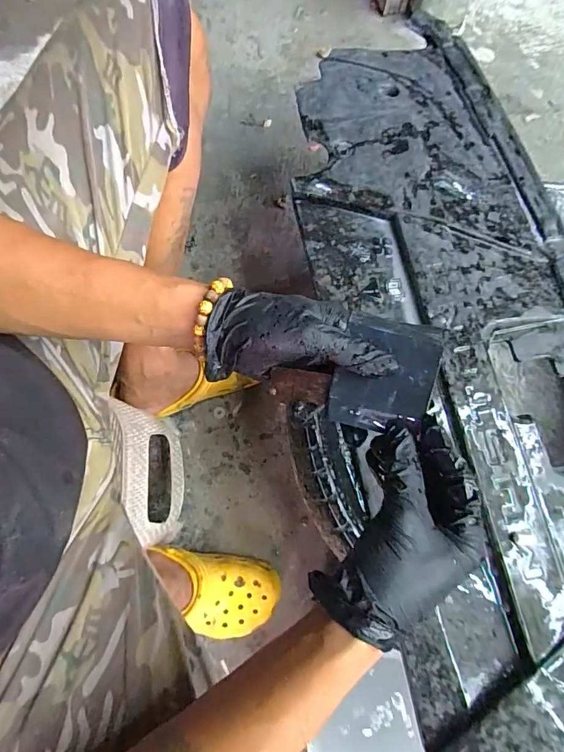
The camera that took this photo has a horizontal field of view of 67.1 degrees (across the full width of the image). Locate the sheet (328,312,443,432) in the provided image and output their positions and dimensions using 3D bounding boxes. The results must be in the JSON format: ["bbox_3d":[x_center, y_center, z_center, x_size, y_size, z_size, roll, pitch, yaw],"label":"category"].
[{"bbox_3d":[0.074,-0.001,0.309,0.067,0.008,0.081,14,90,16],"label":"sheet"}]

